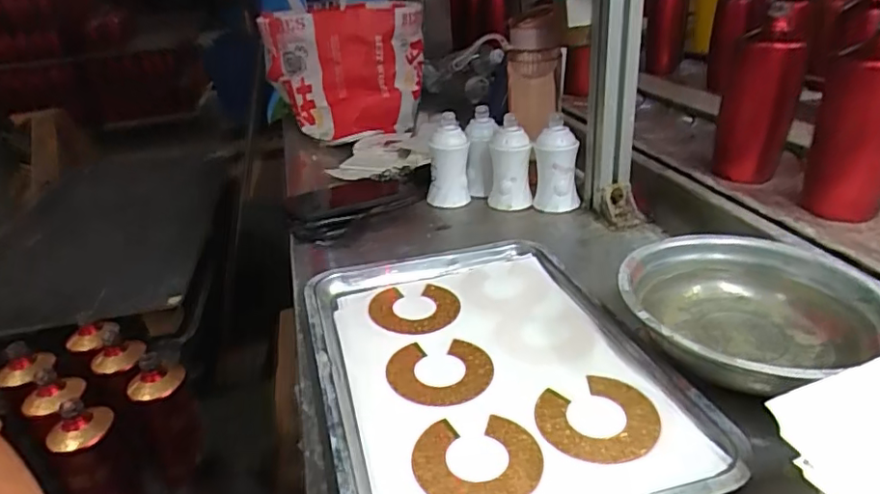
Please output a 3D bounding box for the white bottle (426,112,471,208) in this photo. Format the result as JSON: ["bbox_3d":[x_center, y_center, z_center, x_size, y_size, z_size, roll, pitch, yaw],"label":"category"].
[{"bbox_3d":[0.010,-0.113,0.775,0.053,0.114,0.048,-3,27,6],"label":"white bottle"}]

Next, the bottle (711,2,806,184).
[{"bbox_3d":[0.393,-0.181,0.727,0.085,0.183,0.075,10,31,28],"label":"bottle"}]

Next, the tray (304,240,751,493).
[{"bbox_3d":[0.034,0.085,0.470,0.254,0.023,0.342,-12,28,-12],"label":"tray"}]

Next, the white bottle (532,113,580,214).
[{"bbox_3d":[0.147,-0.101,0.743,0.056,0.111,0.047,-4,27,3],"label":"white bottle"}]

